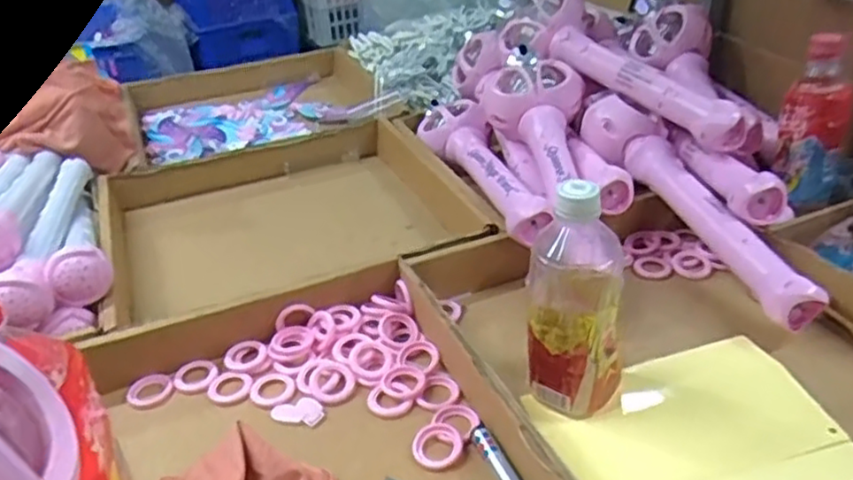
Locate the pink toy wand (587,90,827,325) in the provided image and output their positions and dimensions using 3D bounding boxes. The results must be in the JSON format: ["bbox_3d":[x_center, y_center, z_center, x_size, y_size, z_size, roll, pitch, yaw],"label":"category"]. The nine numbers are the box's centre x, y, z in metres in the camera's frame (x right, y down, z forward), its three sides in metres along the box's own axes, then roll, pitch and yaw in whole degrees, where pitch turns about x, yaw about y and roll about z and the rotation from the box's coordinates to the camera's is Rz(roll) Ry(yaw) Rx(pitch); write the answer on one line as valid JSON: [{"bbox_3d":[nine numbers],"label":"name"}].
[{"bbox_3d":[0.265,-0.047,0.701,0.071,0.054,0.342,-15,47,-17],"label":"pink toy wand"}]

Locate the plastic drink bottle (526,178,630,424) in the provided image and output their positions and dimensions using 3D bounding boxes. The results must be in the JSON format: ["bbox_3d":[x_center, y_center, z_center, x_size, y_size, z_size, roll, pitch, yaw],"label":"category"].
[{"bbox_3d":[0.111,0.046,0.517,0.068,0.180,0.053,4,33,12],"label":"plastic drink bottle"}]

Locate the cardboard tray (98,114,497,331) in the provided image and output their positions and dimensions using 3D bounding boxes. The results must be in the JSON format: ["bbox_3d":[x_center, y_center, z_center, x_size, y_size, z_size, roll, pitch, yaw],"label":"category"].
[{"bbox_3d":[-0.165,-0.032,0.798,0.373,0.048,0.366,-16,34,-18],"label":"cardboard tray"}]

